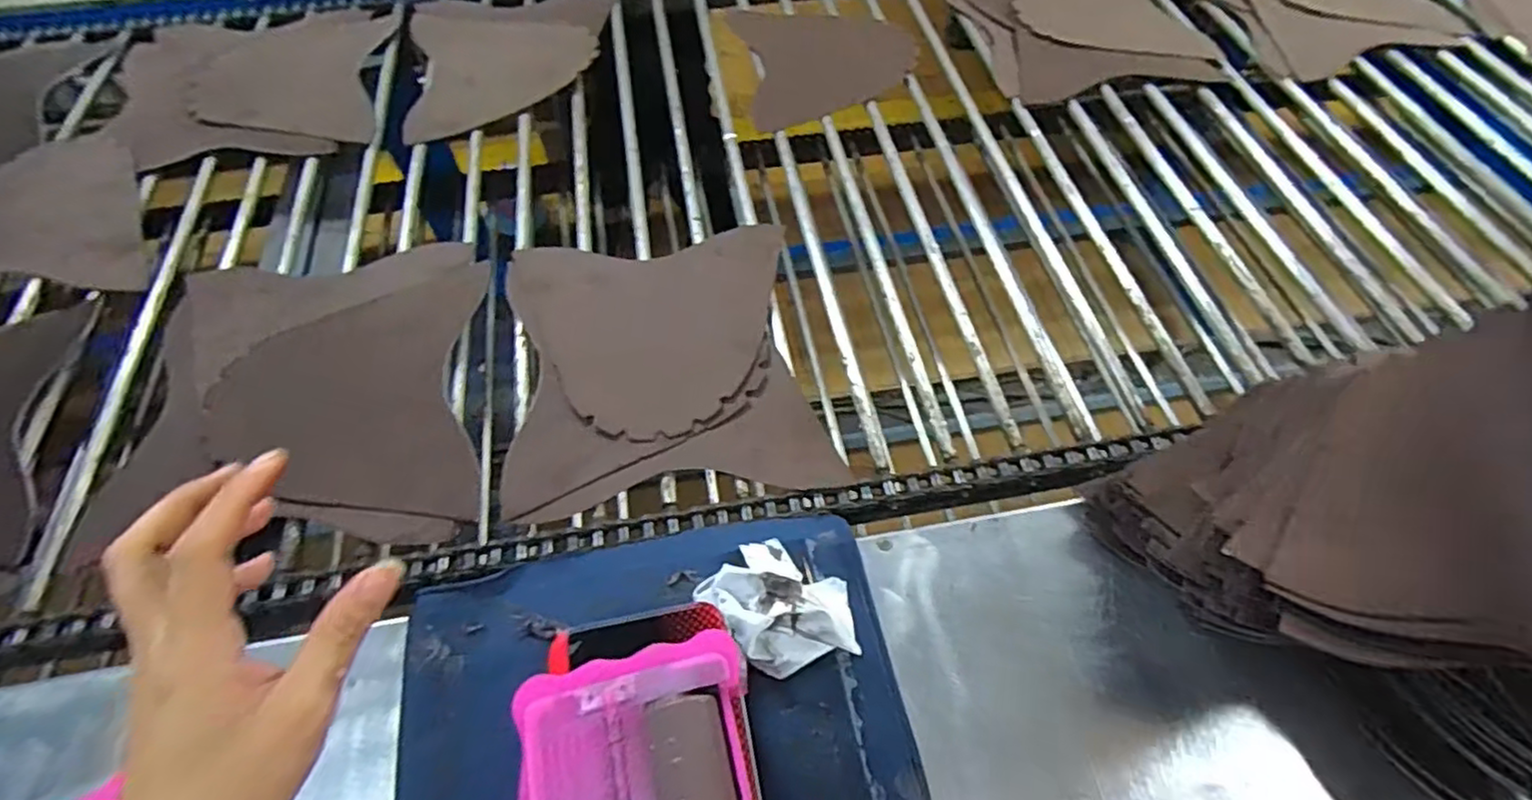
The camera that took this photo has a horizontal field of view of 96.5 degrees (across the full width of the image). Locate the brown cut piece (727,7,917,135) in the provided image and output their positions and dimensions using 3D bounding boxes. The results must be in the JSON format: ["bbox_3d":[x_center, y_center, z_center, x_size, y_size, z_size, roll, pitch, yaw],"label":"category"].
[{"bbox_3d":[0.080,-0.425,0.856,0.215,0.006,0.241,-7,59,-3],"label":"brown cut piece"}]

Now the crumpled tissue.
[{"bbox_3d":[0.013,0.134,0.445,0.096,0.047,0.077,33,63,18],"label":"crumpled tissue"}]

